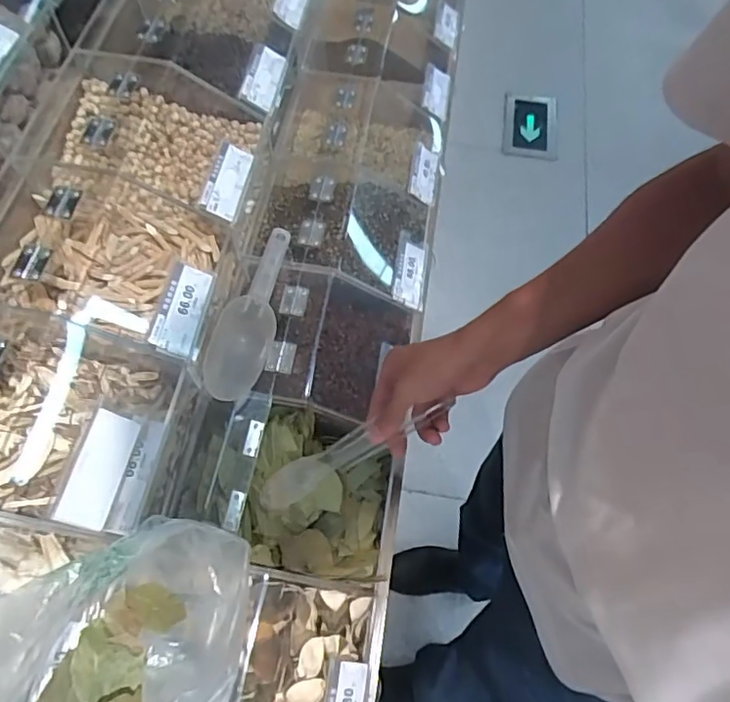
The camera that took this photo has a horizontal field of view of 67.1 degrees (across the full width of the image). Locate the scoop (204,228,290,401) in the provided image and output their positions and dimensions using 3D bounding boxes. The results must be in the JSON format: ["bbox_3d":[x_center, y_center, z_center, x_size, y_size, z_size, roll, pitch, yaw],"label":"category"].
[{"bbox_3d":[-0.127,-0.048,0.591,0.065,0.048,0.224,8,64,2],"label":"scoop"}]

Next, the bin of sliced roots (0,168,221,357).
[{"bbox_3d":[-0.253,-0.105,0.568,0.214,0.099,0.196,16,65,6],"label":"bin of sliced roots"}]

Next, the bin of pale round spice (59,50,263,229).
[{"bbox_3d":[-0.237,-0.240,0.635,0.211,0.104,0.161,8,64,2],"label":"bin of pale round spice"}]

